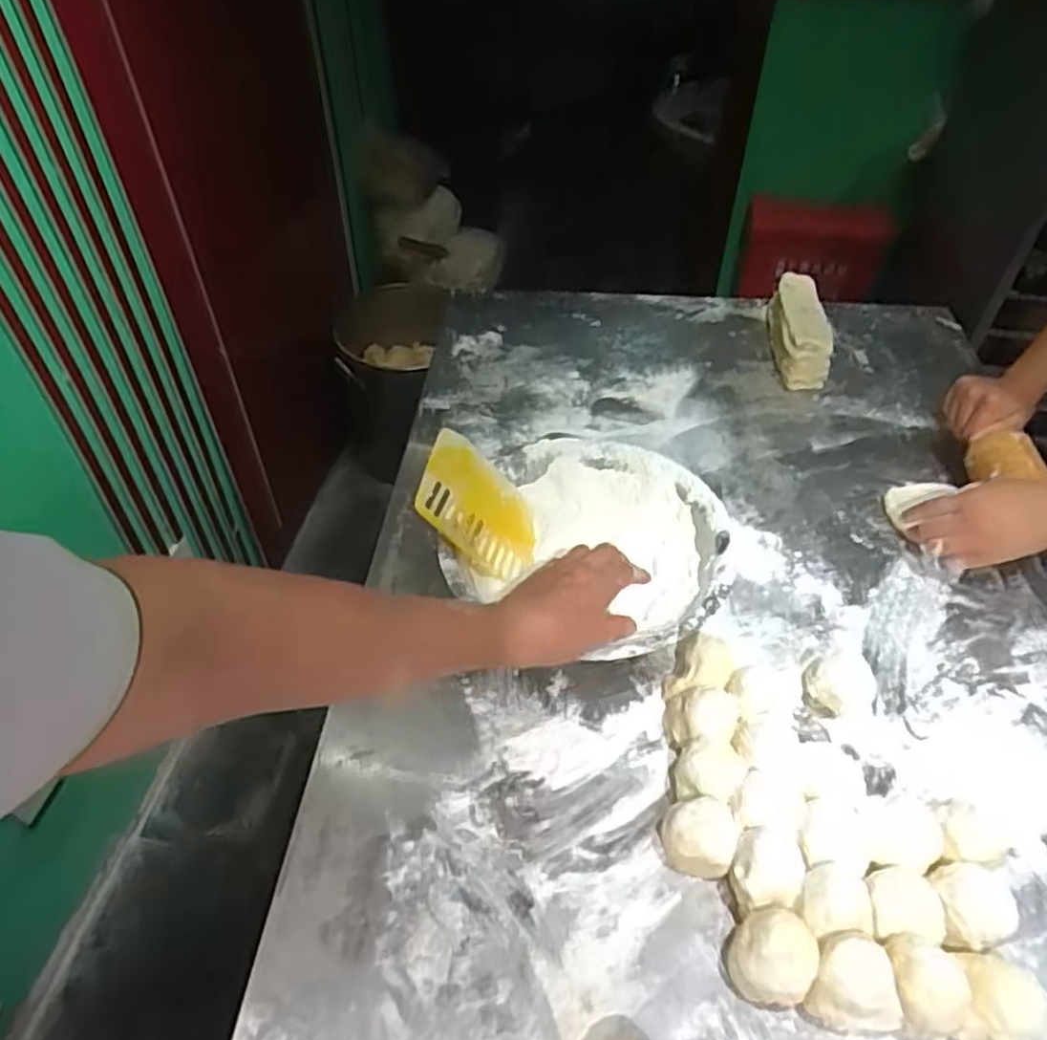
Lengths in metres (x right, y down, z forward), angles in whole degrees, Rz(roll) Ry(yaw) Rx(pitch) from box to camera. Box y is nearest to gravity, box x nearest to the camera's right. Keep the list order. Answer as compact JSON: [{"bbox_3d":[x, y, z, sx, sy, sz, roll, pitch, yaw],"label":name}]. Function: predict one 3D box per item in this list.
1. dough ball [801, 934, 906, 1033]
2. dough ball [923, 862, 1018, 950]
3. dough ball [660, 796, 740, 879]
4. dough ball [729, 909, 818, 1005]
[{"bbox_3d":[0.222,0.320,0.500,0.059,0.051,0.050,0,47,0],"label":"dough ball"},{"bbox_3d":[0.328,0.285,0.536,0.055,0.049,0.056,0,47,0],"label":"dough ball"},{"bbox_3d":[0.136,0.248,0.568,0.055,0.053,0.050,0,47,0],"label":"dough ball"},{"bbox_3d":[0.174,0.307,0.509,0.052,0.059,0.051,0,47,0],"label":"dough ball"}]

